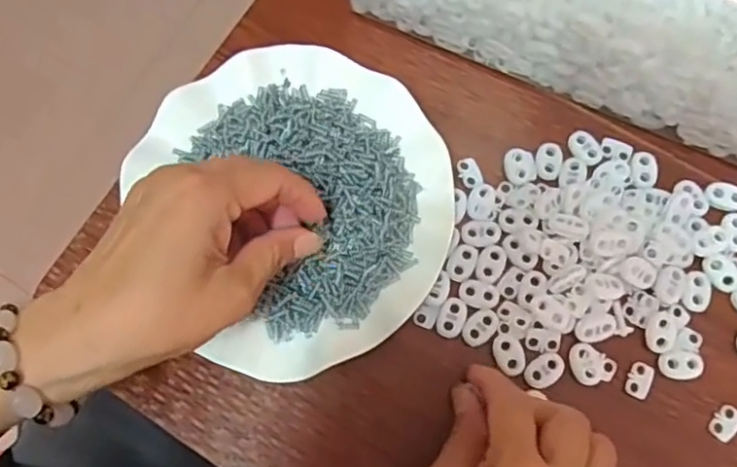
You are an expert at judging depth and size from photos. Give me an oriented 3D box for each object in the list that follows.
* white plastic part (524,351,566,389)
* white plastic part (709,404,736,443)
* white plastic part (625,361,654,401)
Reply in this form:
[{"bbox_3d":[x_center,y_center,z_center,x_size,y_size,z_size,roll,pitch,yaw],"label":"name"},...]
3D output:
[{"bbox_3d":[0.096,0.074,0.343,0.023,0.004,0.015,-28,76,-4],"label":"white plastic part"},{"bbox_3d":[0.191,0.101,0.335,0.020,0.004,0.014,-43,78,-7],"label":"white plastic part"},{"bbox_3d":[0.148,0.080,0.341,0.012,0.004,0.019,25,79,9],"label":"white plastic part"}]

